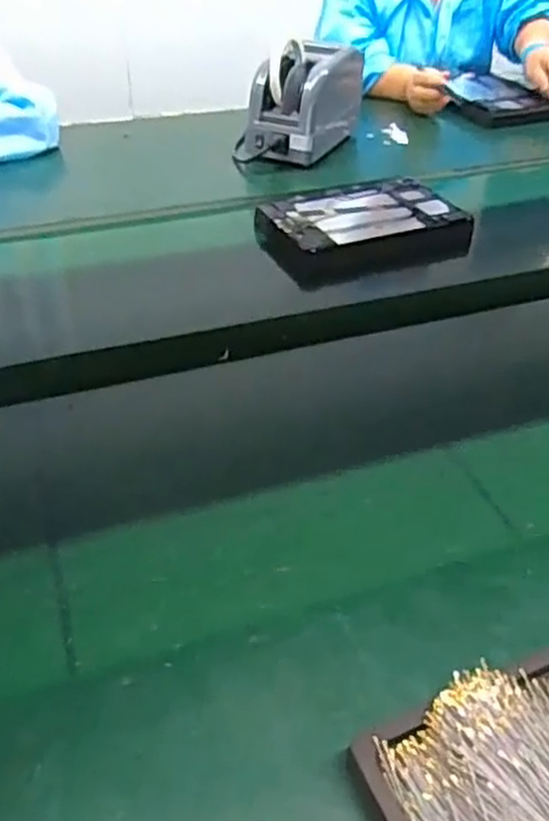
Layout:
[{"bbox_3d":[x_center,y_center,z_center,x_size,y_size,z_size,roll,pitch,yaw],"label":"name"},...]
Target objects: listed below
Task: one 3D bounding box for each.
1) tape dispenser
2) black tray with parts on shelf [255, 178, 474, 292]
[{"bbox_3d":[0.045,-0.480,1.105,0.124,0.148,0.203,17,43,17],"label":"tape dispenser"},{"bbox_3d":[0.110,-0.240,0.942,0.257,0.060,0.154,-16,43,-19],"label":"black tray with parts on shelf"}]

